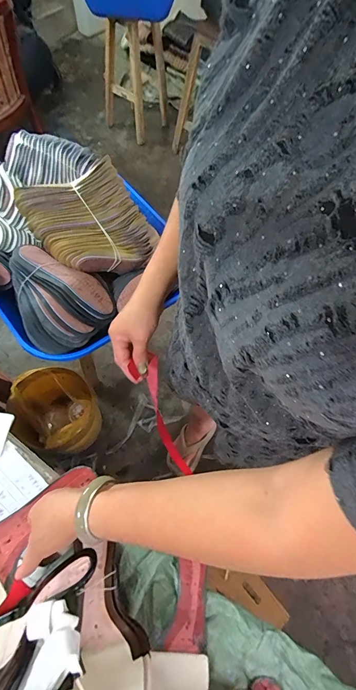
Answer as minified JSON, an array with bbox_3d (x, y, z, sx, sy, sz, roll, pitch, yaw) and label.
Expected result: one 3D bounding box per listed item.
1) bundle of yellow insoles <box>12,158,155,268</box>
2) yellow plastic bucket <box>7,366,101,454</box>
[{"bbox_3d":[-0.195,-0.291,0.768,0.260,0.127,0.242,-38,72,-19],"label":"bundle of yellow insoles"},{"bbox_3d":[-0.418,0.244,1.130,0.253,0.271,0.273,1,65,-3],"label":"yellow plastic bucket"}]

